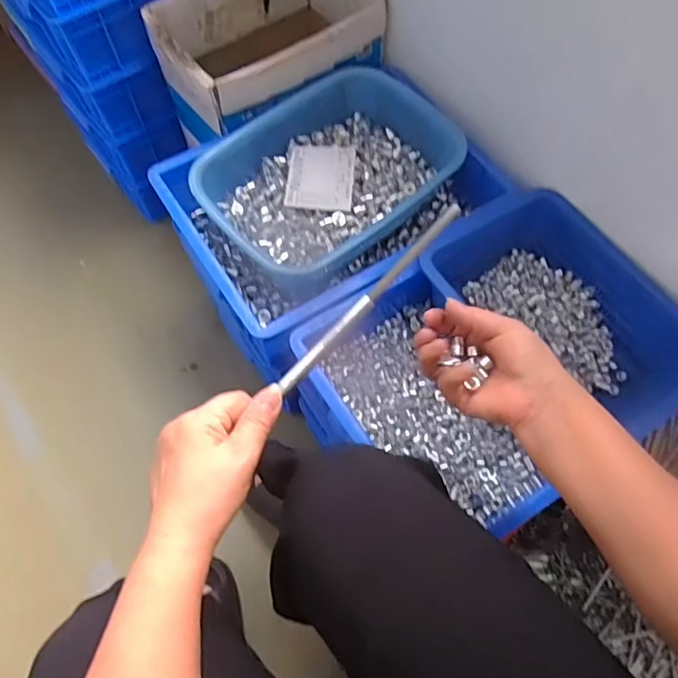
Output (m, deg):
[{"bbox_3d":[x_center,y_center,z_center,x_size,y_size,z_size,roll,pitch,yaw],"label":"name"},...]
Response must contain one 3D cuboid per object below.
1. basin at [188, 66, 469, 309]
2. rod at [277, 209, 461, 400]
[{"bbox_3d":[-0.016,-0.227,0.753,0.333,0.083,0.244,-38,70,-17],"label":"basin"},{"bbox_3d":[0.023,-0.030,0.395,0.183,0.011,0.012,-46,72,-2],"label":"rod"}]

